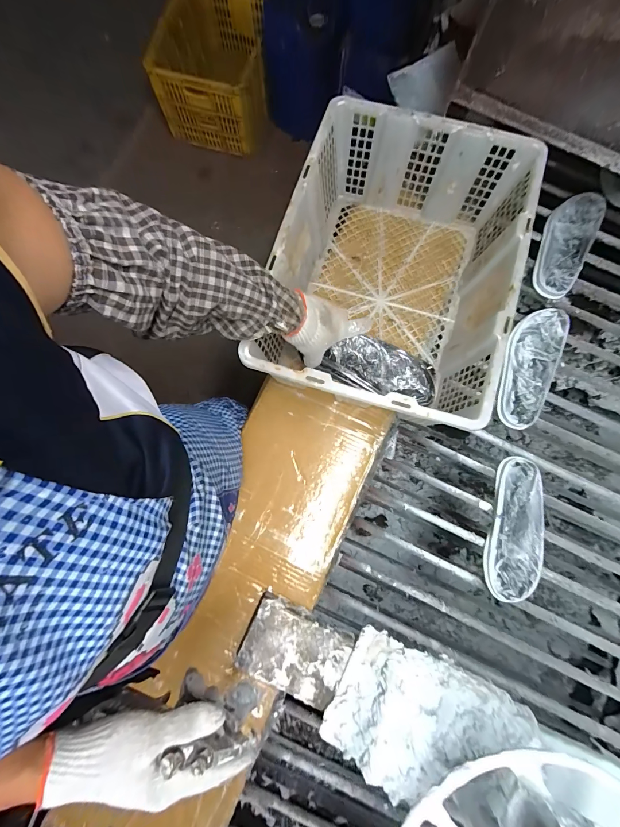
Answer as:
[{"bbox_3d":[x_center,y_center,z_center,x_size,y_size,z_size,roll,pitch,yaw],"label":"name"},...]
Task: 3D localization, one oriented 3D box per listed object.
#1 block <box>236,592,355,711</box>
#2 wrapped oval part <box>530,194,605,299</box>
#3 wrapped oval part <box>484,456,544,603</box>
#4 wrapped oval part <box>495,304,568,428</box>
[{"bbox_3d":[-0.025,0.377,0.530,0.158,0.032,0.113,26,81,4],"label":"block"},{"bbox_3d":[0.547,-0.367,0.708,0.092,0.030,0.252,27,81,4],"label":"wrapped oval part"},{"bbox_3d":[0.377,0.204,0.598,0.096,0.023,0.245,12,80,2],"label":"wrapped oval part"},{"bbox_3d":[0.436,-0.094,0.655,0.101,0.021,0.248,19,80,3],"label":"wrapped oval part"}]

